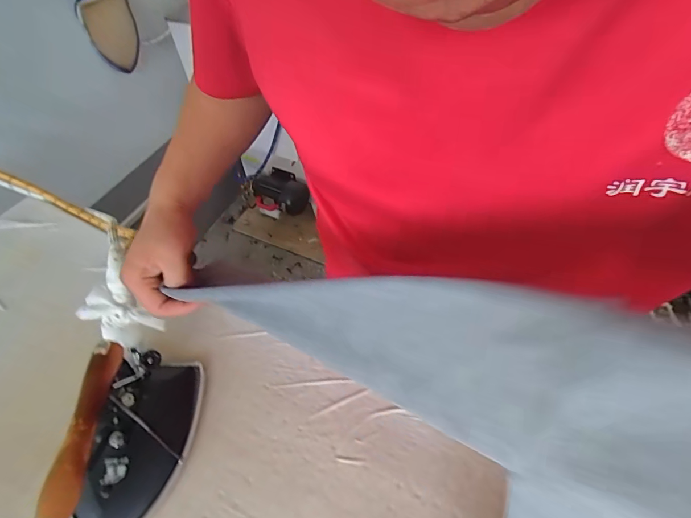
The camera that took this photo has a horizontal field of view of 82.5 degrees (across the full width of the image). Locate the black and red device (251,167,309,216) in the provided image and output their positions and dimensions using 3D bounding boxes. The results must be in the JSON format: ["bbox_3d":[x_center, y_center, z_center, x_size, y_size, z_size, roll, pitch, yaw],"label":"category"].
[{"bbox_3d":[-0.234,-0.243,1.418,0.192,0.109,0.139,8,54,8],"label":"black and red device"}]

